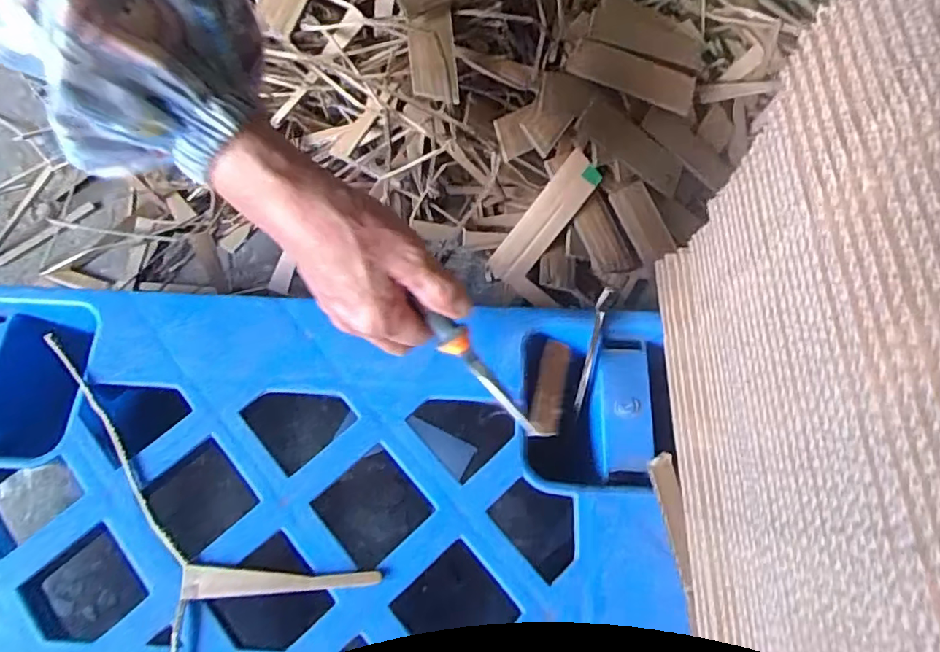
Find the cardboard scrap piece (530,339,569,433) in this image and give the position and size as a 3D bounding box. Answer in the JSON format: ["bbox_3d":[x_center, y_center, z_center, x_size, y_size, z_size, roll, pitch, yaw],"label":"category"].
[{"bbox_3d":[0.052,0.038,0.363,0.018,0.004,0.062,11,69,5],"label":"cardboard scrap piece"}]

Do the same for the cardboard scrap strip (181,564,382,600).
[{"bbox_3d":[-0.116,0.158,0.348,0.118,0.009,0.018,-1,68,0],"label":"cardboard scrap strip"}]

